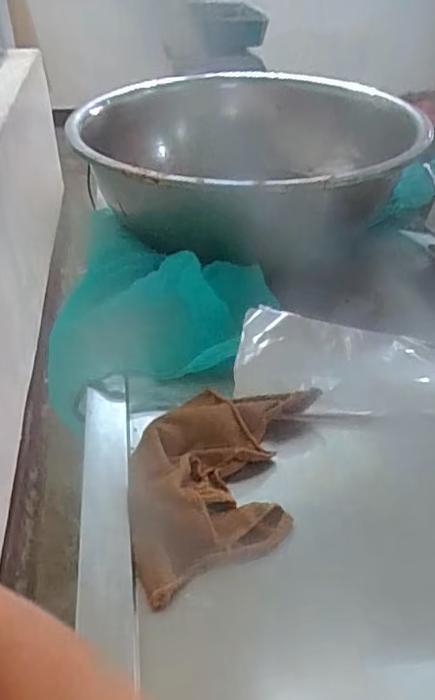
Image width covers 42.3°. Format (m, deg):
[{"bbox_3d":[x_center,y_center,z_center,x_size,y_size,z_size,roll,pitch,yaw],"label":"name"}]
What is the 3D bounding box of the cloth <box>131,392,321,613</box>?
[{"bbox_3d":[0.000,0.143,0.638,0.195,0.052,0.287,7,40,7],"label":"cloth"}]

